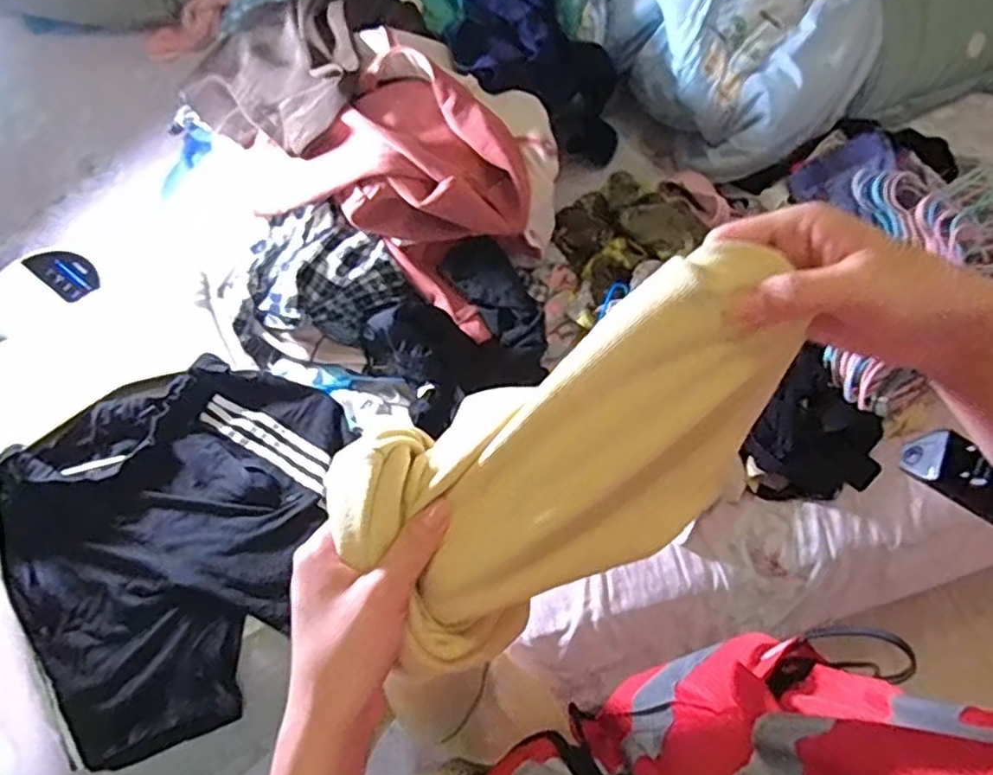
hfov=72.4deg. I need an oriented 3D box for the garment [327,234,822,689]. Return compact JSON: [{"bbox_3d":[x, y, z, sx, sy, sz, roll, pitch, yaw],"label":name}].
[{"bbox_3d":[0.036,0.028,0.349,0.241,0.072,0.127,-36,69,10],"label":"garment"}]

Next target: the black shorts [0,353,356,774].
[{"bbox_3d":[-0.385,0.194,0.831,0.404,0.110,0.483,9,66,4],"label":"black shorts"}]

